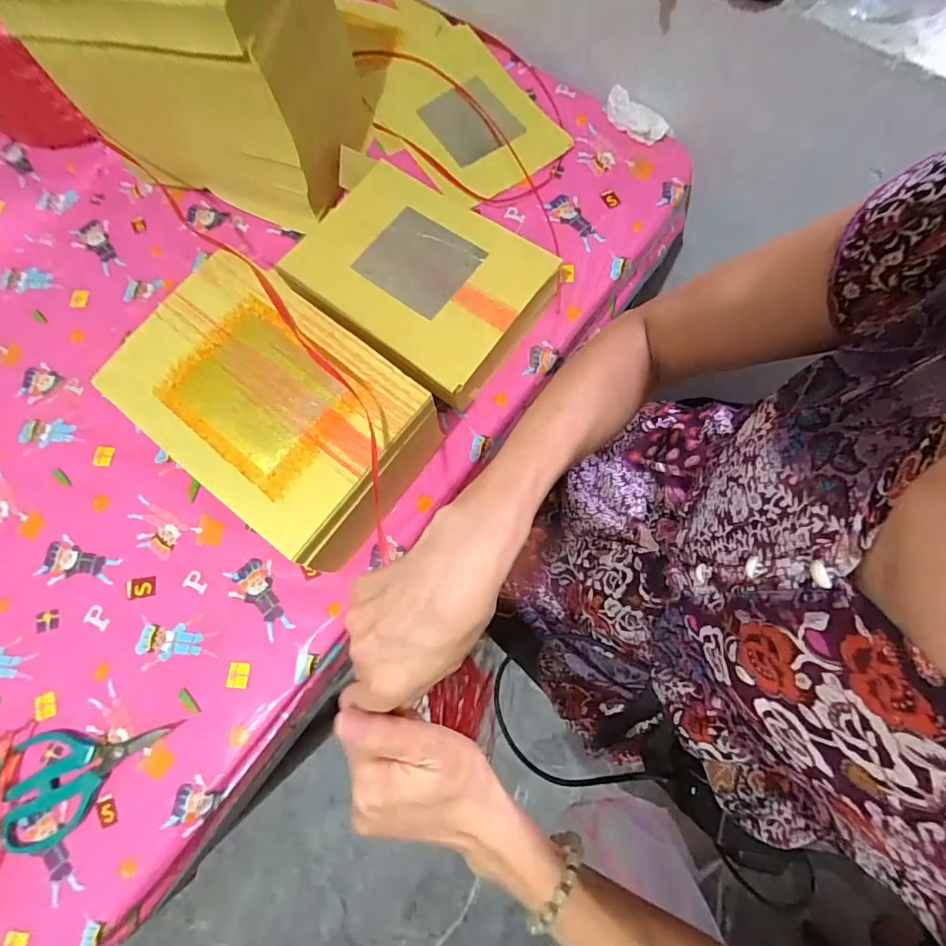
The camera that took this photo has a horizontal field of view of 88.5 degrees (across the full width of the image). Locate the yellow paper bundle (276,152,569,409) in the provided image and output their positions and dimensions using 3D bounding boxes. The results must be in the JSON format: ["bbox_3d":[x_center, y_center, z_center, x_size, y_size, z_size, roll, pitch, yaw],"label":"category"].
[{"bbox_3d":[-0.052,-0.196,0.490,0.232,0.046,0.175,36,78,11],"label":"yellow paper bundle"}]

